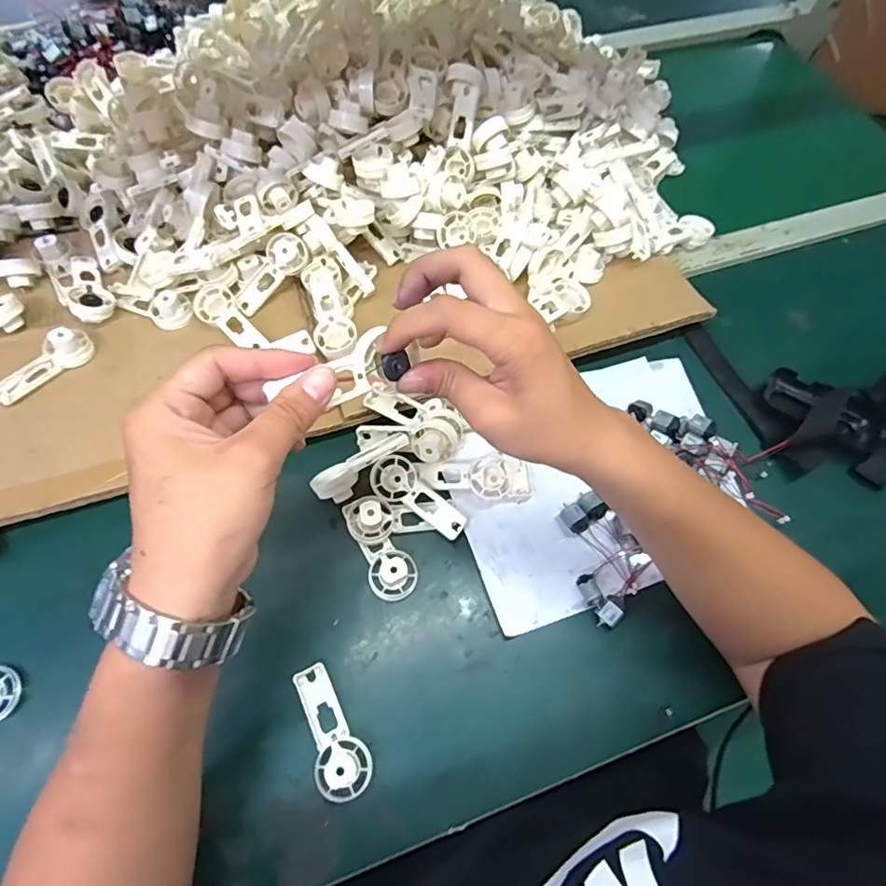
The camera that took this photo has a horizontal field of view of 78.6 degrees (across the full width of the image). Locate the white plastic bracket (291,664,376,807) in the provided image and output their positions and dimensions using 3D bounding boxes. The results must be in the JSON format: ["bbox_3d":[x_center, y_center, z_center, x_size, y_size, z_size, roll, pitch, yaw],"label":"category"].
[{"bbox_3d":[-0.084,0.210,0.395,0.038,0.023,0.094,-26,67,-15],"label":"white plastic bracket"}]

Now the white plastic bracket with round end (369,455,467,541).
[{"bbox_3d":[-0.021,0.047,0.469,0.091,0.021,0.036,34,66,14],"label":"white plastic bracket with round end"}]

